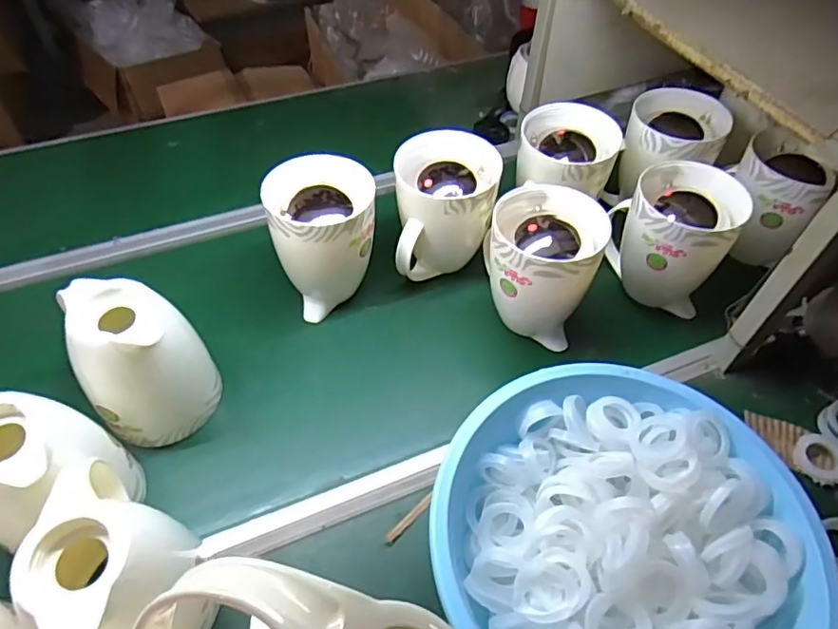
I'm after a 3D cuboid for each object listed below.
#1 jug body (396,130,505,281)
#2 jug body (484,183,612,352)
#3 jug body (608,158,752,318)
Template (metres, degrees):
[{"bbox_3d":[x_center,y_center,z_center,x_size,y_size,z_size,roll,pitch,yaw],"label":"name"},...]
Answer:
[{"bbox_3d":[0.037,-0.145,0.868,0.152,0.201,0.153,3,51,2],"label":"jug body"},{"bbox_3d":[0.172,-0.064,0.818,0.153,0.186,0.159,11,52,8],"label":"jug body"},{"bbox_3d":[0.376,-0.112,0.859,0.147,0.181,0.155,1,51,-1],"label":"jug body"}]

